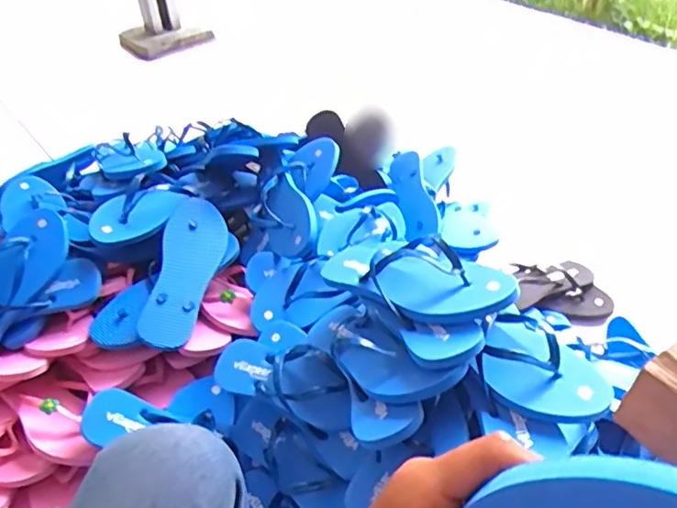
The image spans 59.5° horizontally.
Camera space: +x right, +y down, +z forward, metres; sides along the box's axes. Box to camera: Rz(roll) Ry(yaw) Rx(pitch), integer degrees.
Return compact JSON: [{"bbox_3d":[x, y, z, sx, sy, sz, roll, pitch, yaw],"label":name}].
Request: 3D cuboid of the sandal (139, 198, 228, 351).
[{"bbox_3d":[-0.220,0.022,0.862,0.080,0.046,0.243,4,57,8],"label":"sandal"}]

